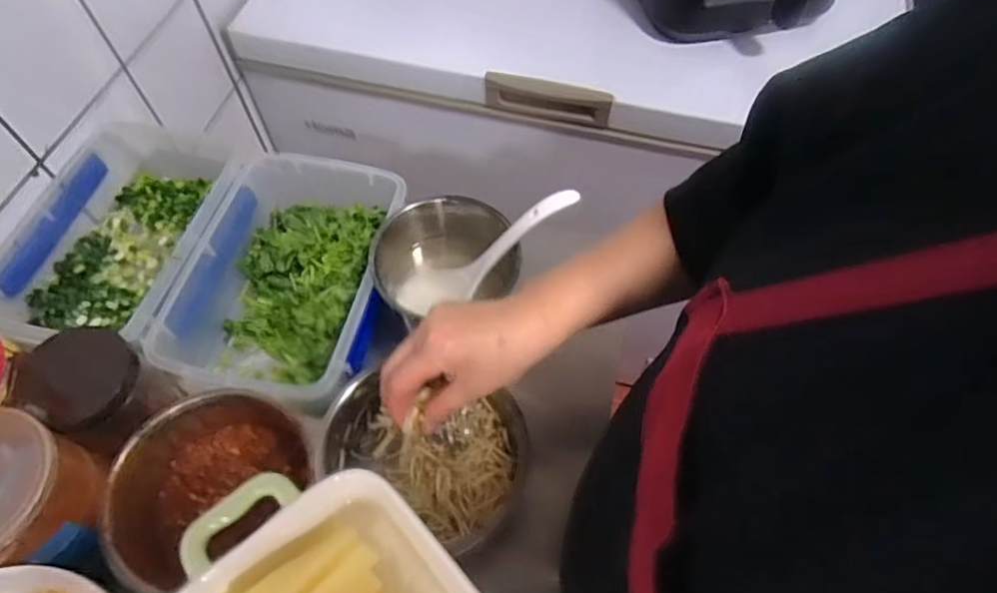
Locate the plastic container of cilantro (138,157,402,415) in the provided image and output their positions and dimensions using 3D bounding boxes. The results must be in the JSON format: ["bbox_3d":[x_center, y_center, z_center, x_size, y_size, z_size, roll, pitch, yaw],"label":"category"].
[{"bbox_3d":[-0.204,-0.017,0.604,0.198,0.079,0.262,15,61,11],"label":"plastic container of cilantro"}]

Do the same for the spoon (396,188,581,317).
[{"bbox_3d":[-0.017,-0.048,0.579,0.212,0.045,0.042,-34,54,31],"label":"spoon"}]

